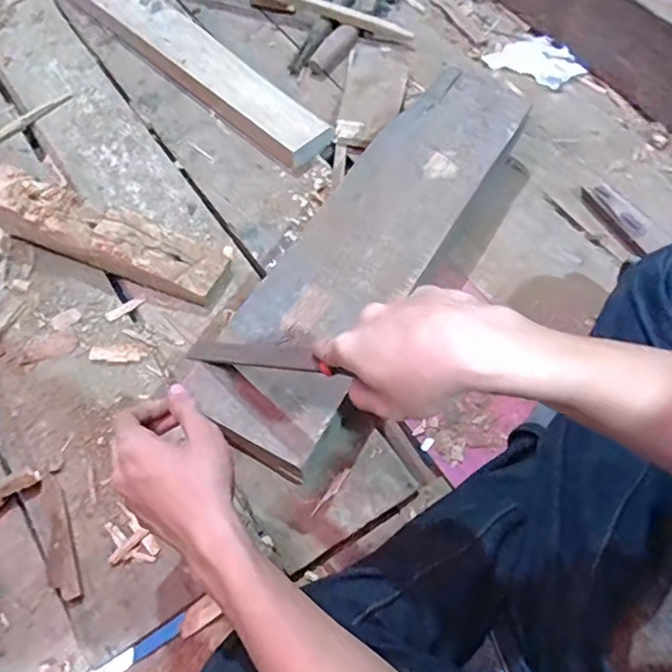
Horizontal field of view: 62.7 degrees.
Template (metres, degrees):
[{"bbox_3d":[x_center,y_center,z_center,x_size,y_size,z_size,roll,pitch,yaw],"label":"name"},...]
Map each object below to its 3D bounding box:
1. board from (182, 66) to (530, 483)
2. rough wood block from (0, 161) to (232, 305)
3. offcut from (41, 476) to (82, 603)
[{"bbox_3d":[0.053,-0.126,0.634,0.143,0.020,0.582,28,65,12],"label":"board"},{"bbox_3d":[-0.278,-0.118,0.670,0.296,0.073,0.072,19,63,8],"label":"rough wood block"},{"bbox_3d":[-0.273,0.195,0.539,0.024,0.008,0.123,-20,65,-12],"label":"offcut"}]

